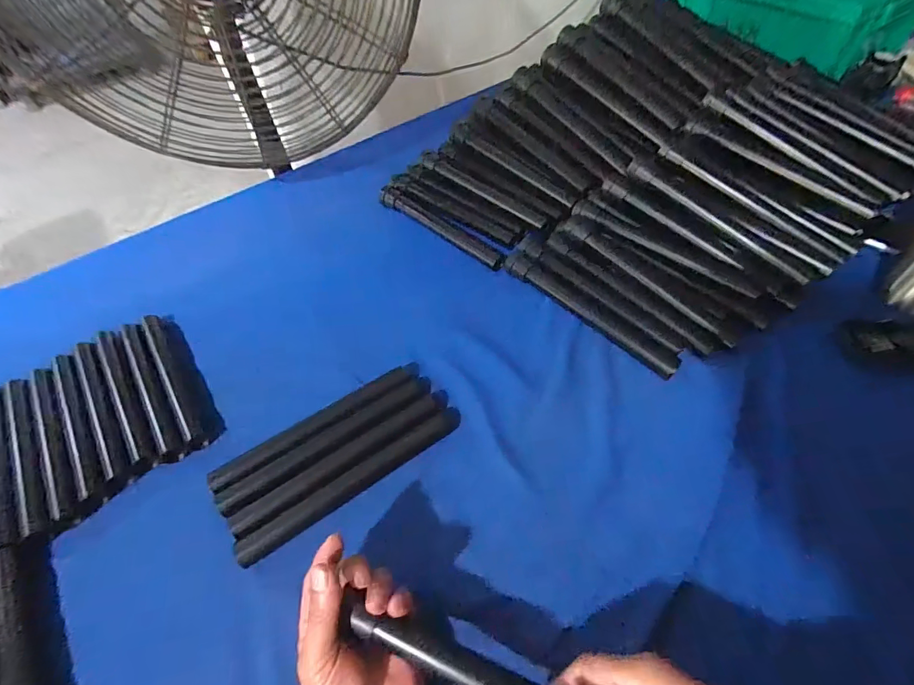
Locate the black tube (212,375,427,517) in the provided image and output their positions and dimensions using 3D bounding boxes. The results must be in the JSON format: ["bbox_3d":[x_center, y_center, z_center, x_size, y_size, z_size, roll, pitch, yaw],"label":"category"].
[{"bbox_3d":[-0.126,0.099,0.444,0.227,0.022,0.023,-31,56,-19],"label":"black tube"}]

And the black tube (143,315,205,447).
[{"bbox_3d":[-0.340,0.035,0.518,0.022,0.018,0.223,-31,56,-19],"label":"black tube"}]

